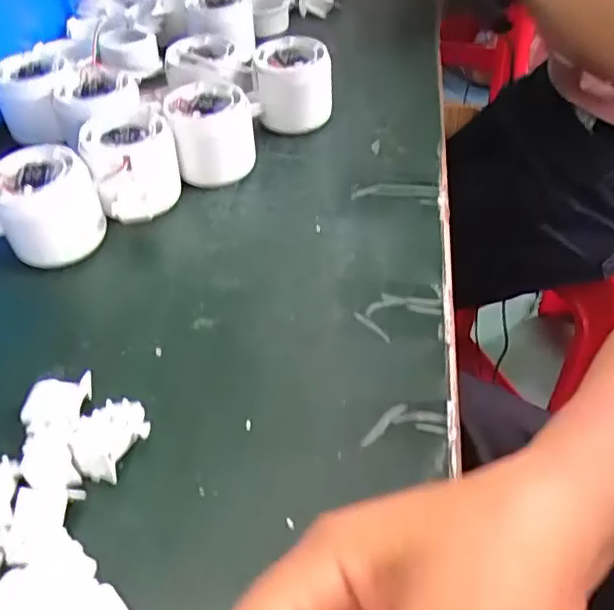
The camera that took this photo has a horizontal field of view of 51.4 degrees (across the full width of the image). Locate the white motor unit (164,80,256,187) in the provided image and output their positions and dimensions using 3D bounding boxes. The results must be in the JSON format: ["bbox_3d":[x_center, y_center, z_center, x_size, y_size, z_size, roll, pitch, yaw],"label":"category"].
[{"bbox_3d":[-0.064,-0.116,0.435,0.055,0.053,0.049,-6,46,-6],"label":"white motor unit"}]

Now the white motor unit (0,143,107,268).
[{"bbox_3d":[-0.165,-0.056,0.382,0.079,0.050,0.054,-19,49,-18],"label":"white motor unit"}]

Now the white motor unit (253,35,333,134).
[{"bbox_3d":[-0.012,-0.163,0.476,0.062,0.055,0.052,2,46,1],"label":"white motor unit"}]

